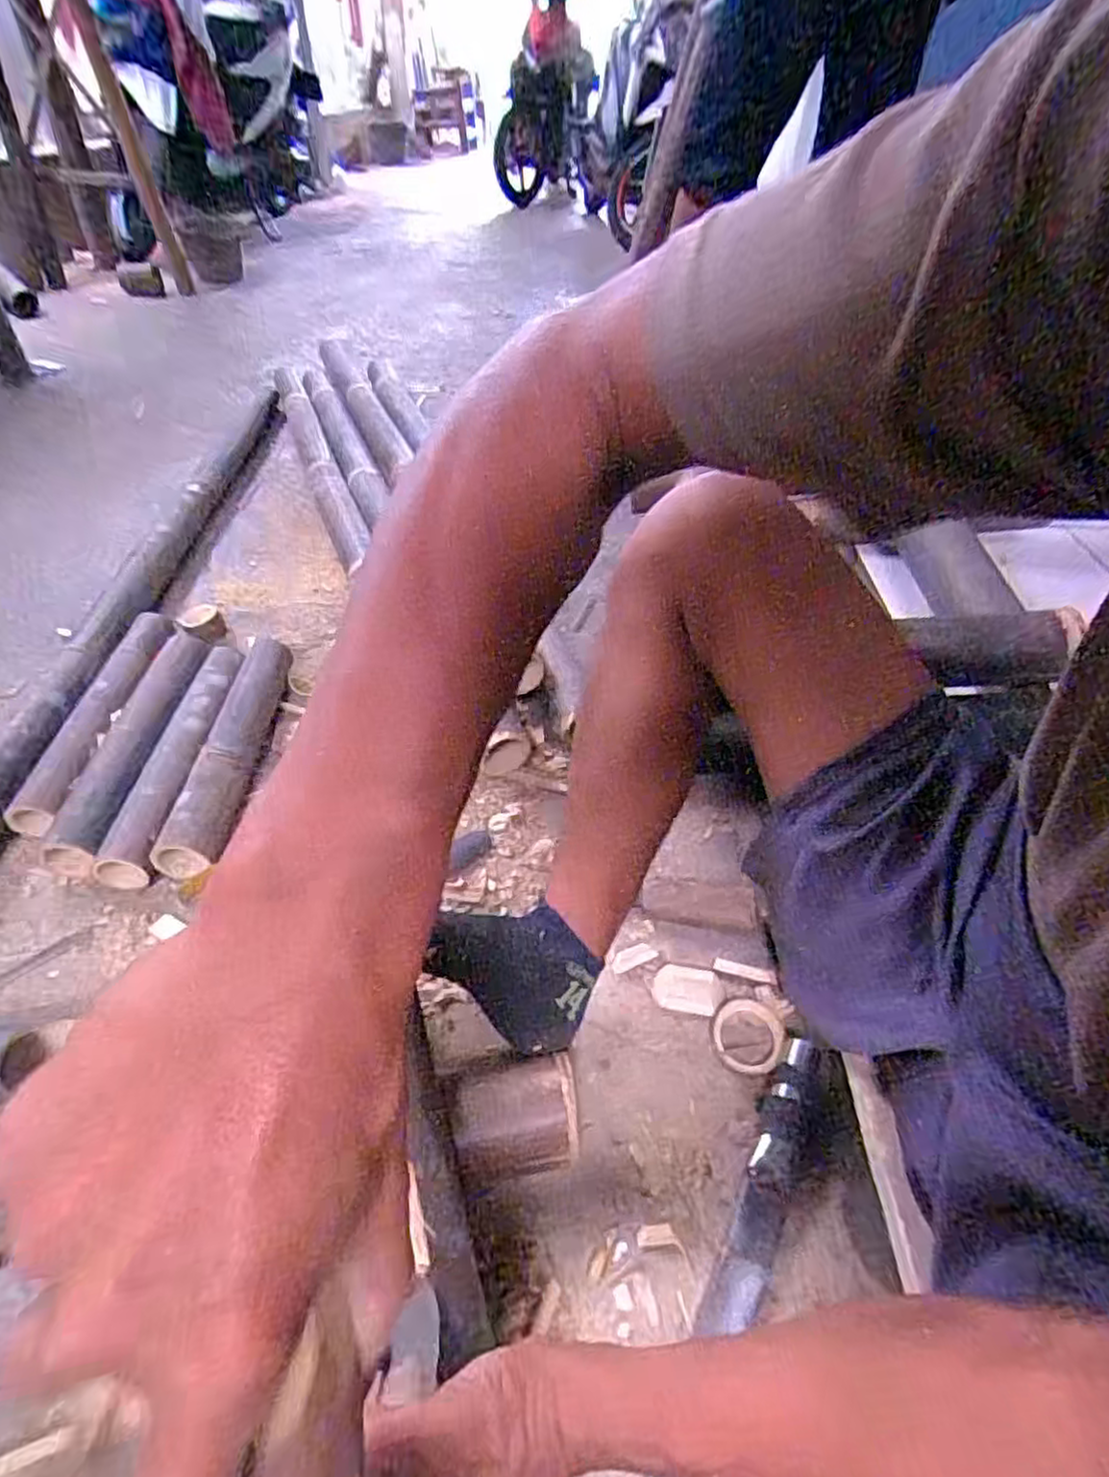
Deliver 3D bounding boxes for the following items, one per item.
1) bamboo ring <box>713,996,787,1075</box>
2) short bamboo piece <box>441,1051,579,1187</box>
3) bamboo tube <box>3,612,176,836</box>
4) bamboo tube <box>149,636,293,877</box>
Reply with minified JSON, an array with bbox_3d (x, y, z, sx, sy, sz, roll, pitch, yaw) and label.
[{"bbox_3d":[0.175,0.266,0.627,0.062,0.014,0.065,2,44,-2],"label":"bamboo ring"},{"bbox_3d":[-0.030,0.300,0.552,0.097,0.053,0.077,-7,45,-10],"label":"short bamboo piece"},{"bbox_3d":[-0.560,-0.046,0.870,0.057,0.037,0.377,4,44,0],"label":"bamboo tube"},{"bbox_3d":[-0.388,-0.003,0.856,0.063,0.061,0.389,2,44,-1],"label":"bamboo tube"}]

